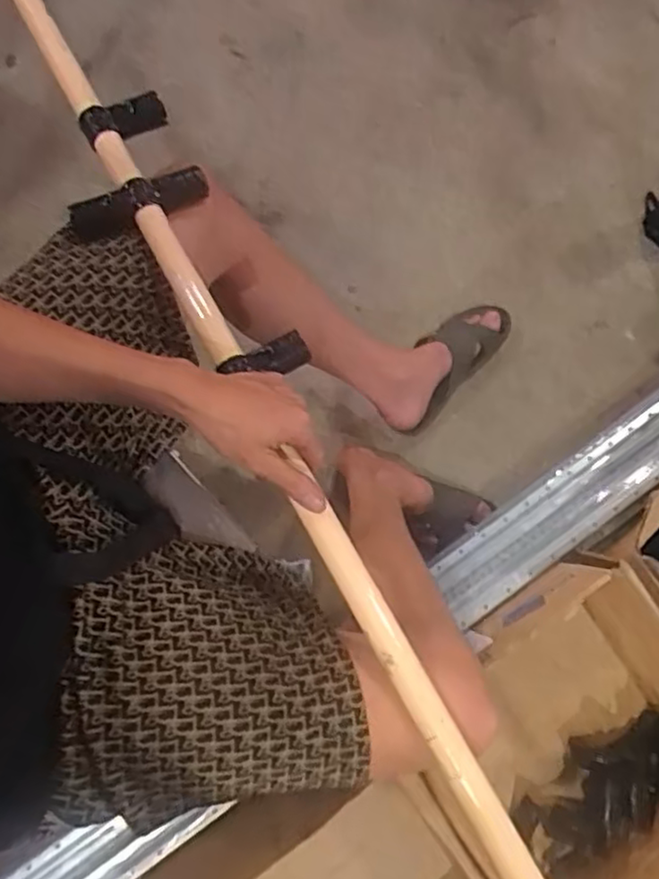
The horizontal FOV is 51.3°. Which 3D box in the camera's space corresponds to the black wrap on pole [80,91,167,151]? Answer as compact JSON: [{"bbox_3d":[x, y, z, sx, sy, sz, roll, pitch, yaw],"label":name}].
[{"bbox_3d":[-0.205,-0.317,0.685,0.081,0.032,0.030,-25,78,-7],"label":"black wrap on pole"}]

